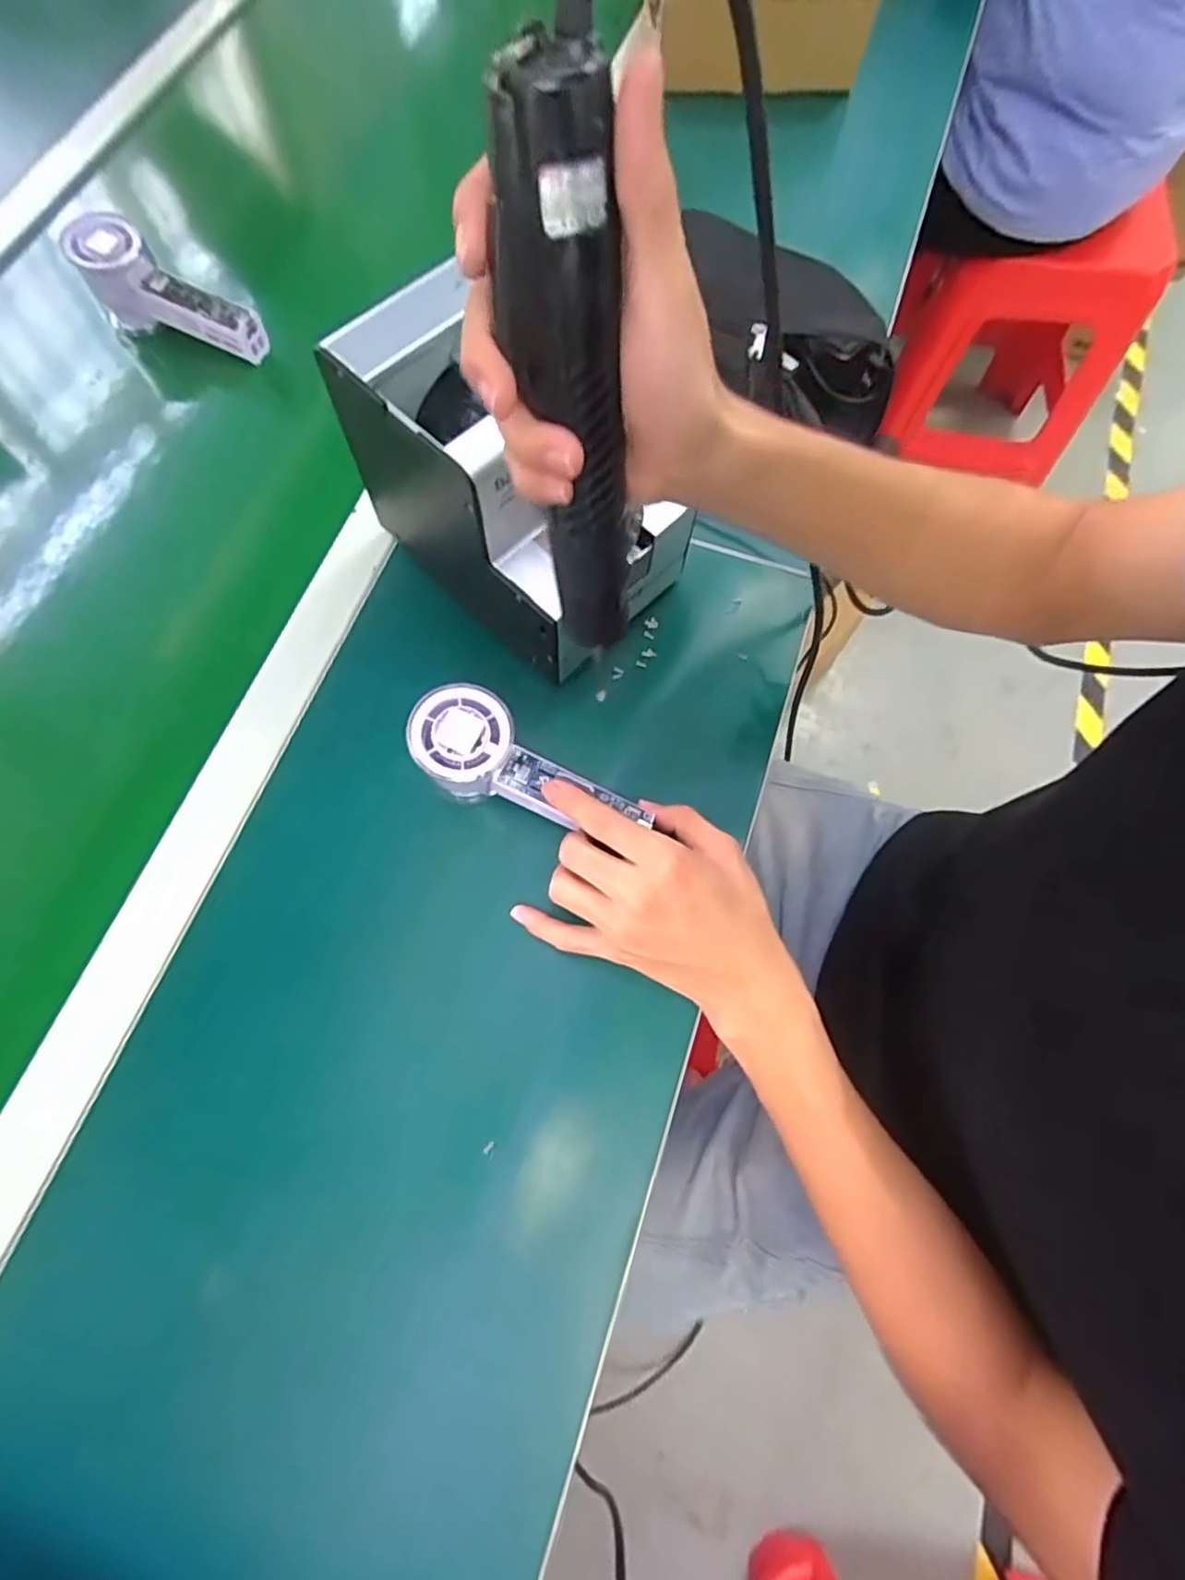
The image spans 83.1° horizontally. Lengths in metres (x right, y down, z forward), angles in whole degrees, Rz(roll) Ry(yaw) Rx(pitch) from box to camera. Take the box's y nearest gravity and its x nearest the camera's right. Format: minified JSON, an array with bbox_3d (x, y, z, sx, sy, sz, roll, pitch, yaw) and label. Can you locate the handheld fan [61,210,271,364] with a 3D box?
[{"bbox_3d":[-0.335,-0.388,0.530,0.147,0.061,0.055,28,73,9],"label":"handheld fan"}]

